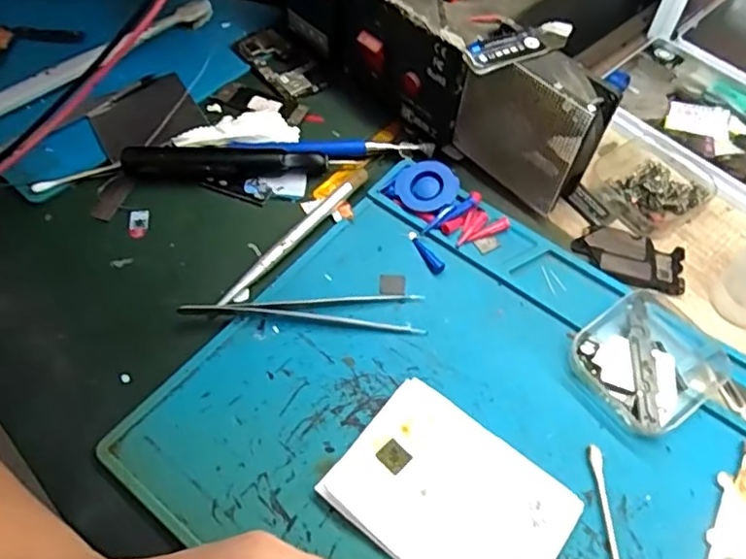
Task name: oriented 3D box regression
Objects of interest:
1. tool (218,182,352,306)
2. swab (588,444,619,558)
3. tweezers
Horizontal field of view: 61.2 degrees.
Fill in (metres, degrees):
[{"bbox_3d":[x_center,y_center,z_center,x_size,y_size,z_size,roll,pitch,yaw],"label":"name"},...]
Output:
[{"bbox_3d":[-0.049,-0.023,0.368,0.008,0.007,0.105,35,63,19],"label":"tool"},{"bbox_3d":[0.107,0.112,0.287,0.006,0.004,0.072,-2,57,1],"label":"swab"},{"bbox_3d":[-0.037,0.016,0.342,0.129,0.009,0.023,1,57,-1],"label":"tweezers"}]

